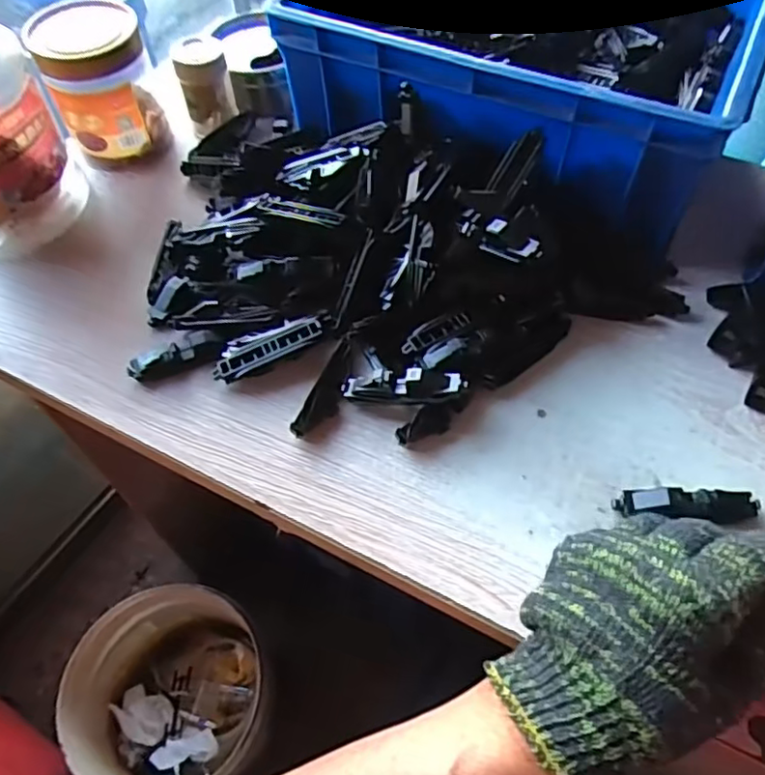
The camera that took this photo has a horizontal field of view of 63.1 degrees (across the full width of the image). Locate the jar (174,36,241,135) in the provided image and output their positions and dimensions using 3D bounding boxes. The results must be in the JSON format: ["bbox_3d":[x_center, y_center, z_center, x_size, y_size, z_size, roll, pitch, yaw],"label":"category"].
[{"bbox_3d":[-0.157,-0.272,0.557,0.044,0.073,0.050,-15,58,-8],"label":"jar"}]

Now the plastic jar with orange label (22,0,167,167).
[{"bbox_3d":[-0.237,-0.259,0.532,0.086,0.104,0.081,-1,58,1],"label":"plastic jar with orange label"}]

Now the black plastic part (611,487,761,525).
[{"bbox_3d":[0.181,0.069,0.369,0.081,0.020,0.019,3,58,4],"label":"black plastic part"}]

